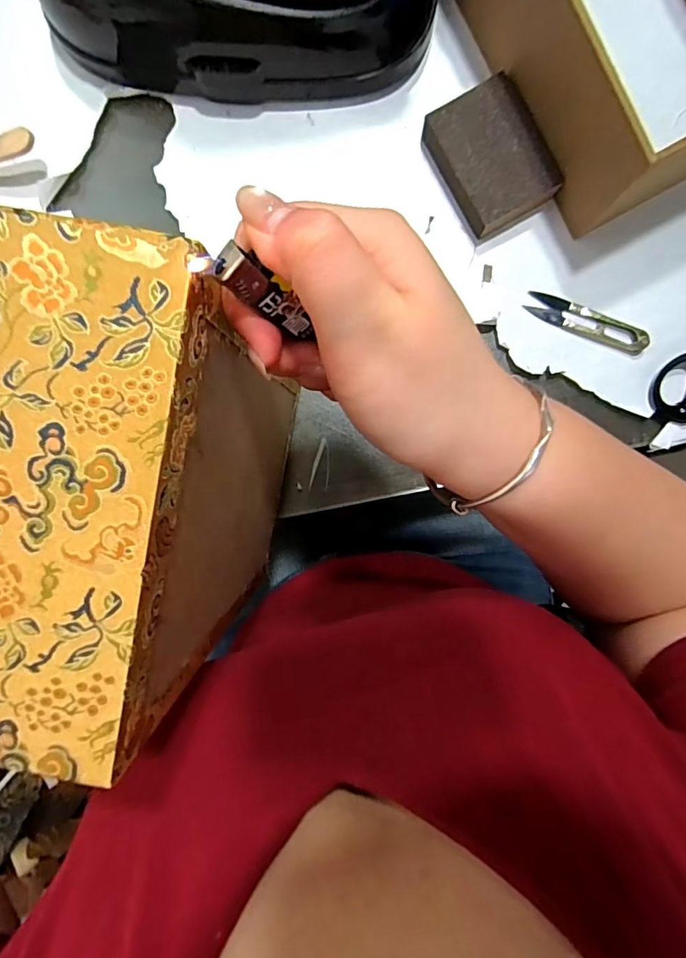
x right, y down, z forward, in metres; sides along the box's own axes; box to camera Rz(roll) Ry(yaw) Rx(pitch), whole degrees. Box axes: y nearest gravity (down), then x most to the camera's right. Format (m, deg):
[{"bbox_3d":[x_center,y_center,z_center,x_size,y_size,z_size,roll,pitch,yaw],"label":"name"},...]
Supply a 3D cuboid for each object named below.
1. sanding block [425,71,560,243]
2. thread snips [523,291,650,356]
[{"bbox_3d":[0.117,-0.253,0.386,0.075,0.029,0.101,-31,92,3],"label":"sanding block"},{"bbox_3d":[0.201,-0.128,0.397,0.100,0.006,0.024,23,93,0],"label":"thread snips"}]

